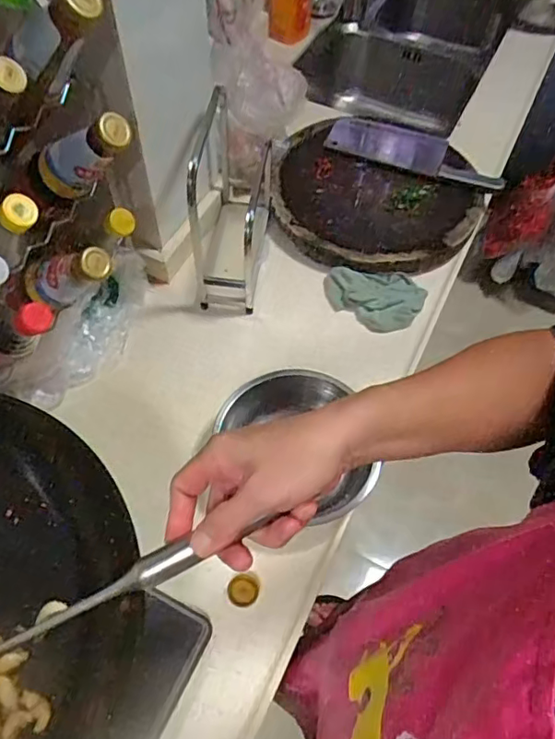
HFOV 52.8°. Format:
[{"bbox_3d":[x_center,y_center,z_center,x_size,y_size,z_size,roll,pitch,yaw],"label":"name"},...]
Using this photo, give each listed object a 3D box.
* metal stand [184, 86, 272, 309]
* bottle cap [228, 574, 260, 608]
[{"bbox_3d":[-0.063,-0.254,0.828,0.090,0.220,0.259,6,58,1],"label":"metal stand"},{"bbox_3d":[-0.039,0.252,0.639,0.034,0.006,0.033,1,58,-2],"label":"bottle cap"}]

